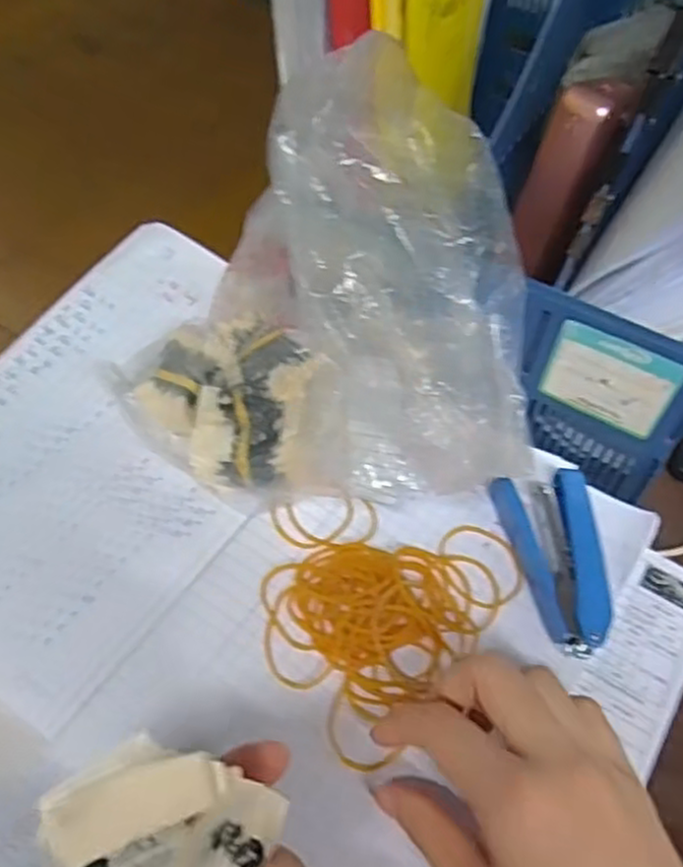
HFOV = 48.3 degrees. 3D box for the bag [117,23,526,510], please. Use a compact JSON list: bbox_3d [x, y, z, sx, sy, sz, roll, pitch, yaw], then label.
[{"bbox_3d":[-0.005,-0.066,0.364,0.199,0.160,0.160,14,52,6],"label":"bag"}]

